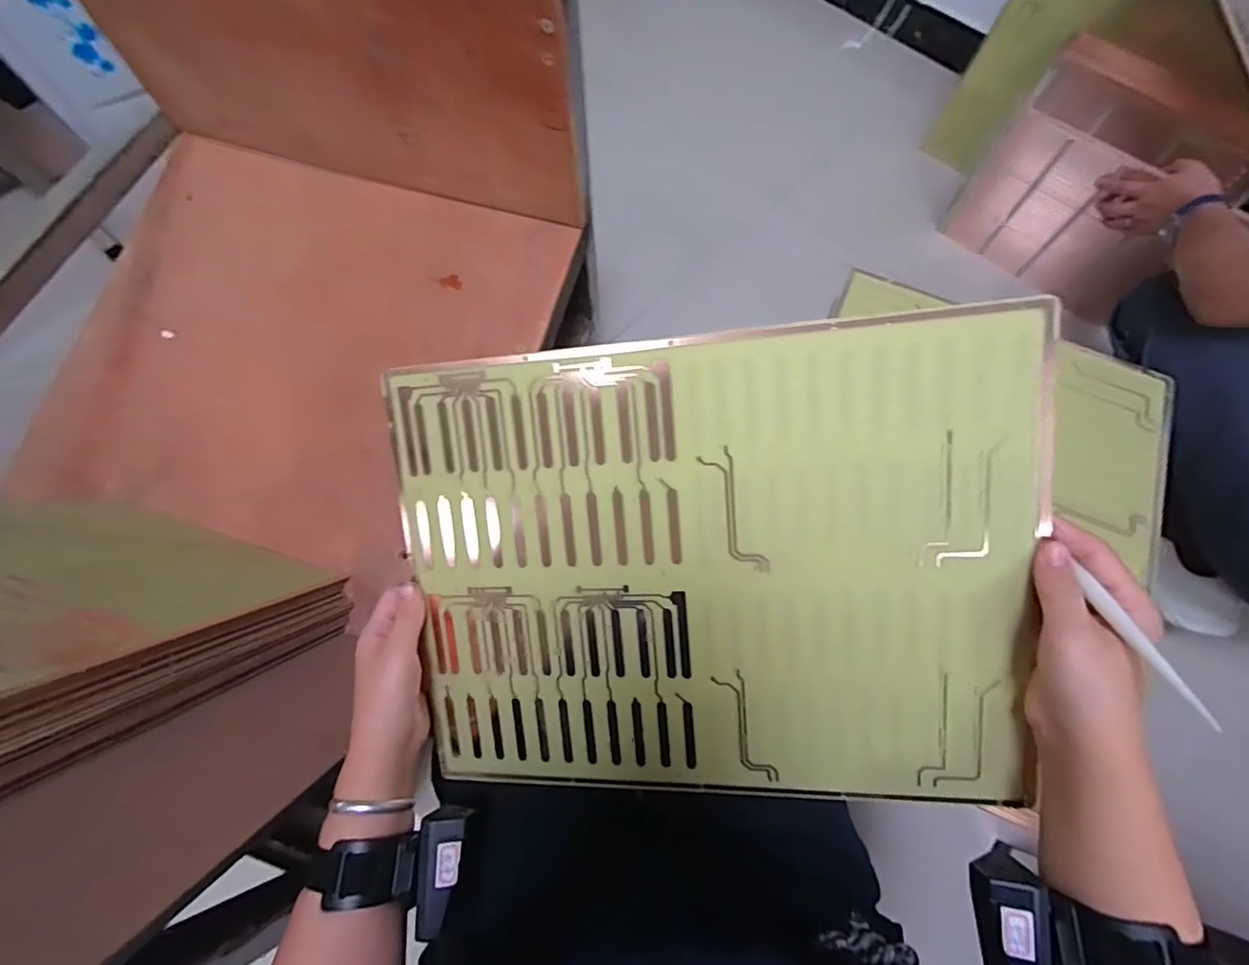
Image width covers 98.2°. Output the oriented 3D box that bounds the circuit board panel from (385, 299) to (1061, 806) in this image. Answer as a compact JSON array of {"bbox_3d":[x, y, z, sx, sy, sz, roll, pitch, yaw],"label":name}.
[{"bbox_3d":[0.048,0.067,0.377,0.418,0.009,0.321,-3,100,12],"label":"circuit board panel"}]

